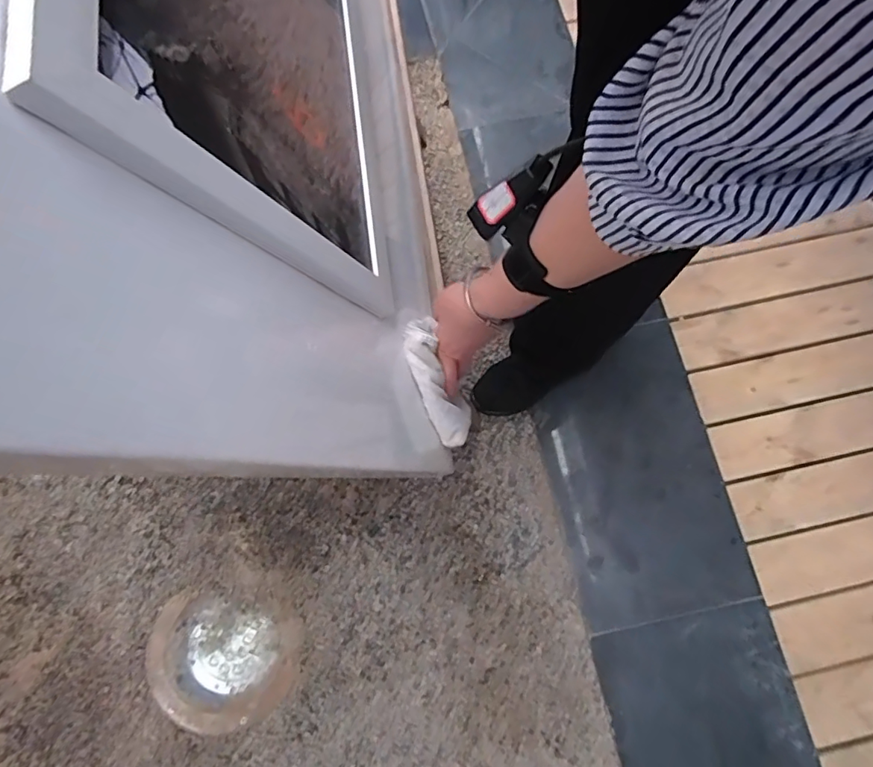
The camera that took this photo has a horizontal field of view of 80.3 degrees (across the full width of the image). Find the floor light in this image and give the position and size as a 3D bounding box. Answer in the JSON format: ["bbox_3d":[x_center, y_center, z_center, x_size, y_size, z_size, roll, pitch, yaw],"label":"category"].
[{"bbox_3d":[-0.343,0.446,0.855,0.243,0.033,0.217,2,75,0],"label":"floor light"}]

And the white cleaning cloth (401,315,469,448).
[{"bbox_3d":[0.001,0.001,0.533,0.039,0.017,0.136,-24,103,-6],"label":"white cleaning cloth"}]

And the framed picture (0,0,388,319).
[{"bbox_3d":[-0.137,-0.298,0.409,0.035,0.361,0.454,-12,77,19],"label":"framed picture"}]

